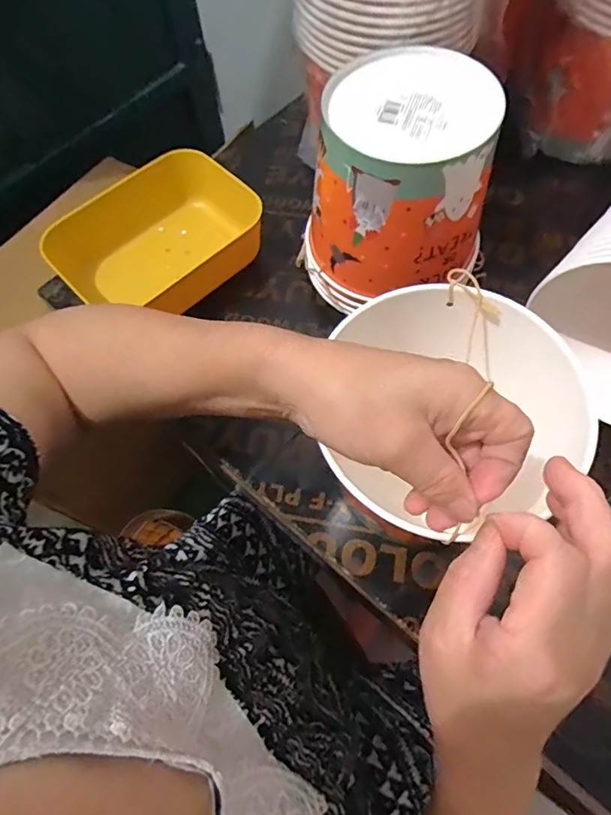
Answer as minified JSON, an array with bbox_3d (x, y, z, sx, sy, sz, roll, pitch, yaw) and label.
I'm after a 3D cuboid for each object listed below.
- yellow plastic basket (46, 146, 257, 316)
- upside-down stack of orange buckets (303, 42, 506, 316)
[{"bbox_3d":[-0.143,-0.169,0.493,0.149,0.057,0.190,39,73,19],"label":"yellow plastic basket"},{"bbox_3d":[0.079,-0.181,0.425,0.154,0.166,0.139,16,67,11],"label":"upside-down stack of orange buckets"}]

